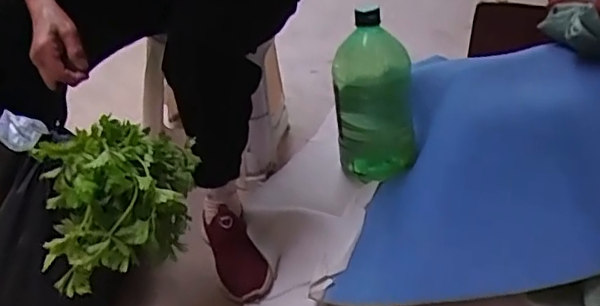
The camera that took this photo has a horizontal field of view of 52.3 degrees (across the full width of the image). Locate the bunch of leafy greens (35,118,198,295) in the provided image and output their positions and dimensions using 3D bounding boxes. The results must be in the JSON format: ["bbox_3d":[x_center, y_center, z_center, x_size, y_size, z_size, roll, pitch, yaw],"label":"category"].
[{"bbox_3d":[-0.226,0.051,0.791,0.193,0.140,0.178,-5,33,-14],"label":"bunch of leafy greens"}]

